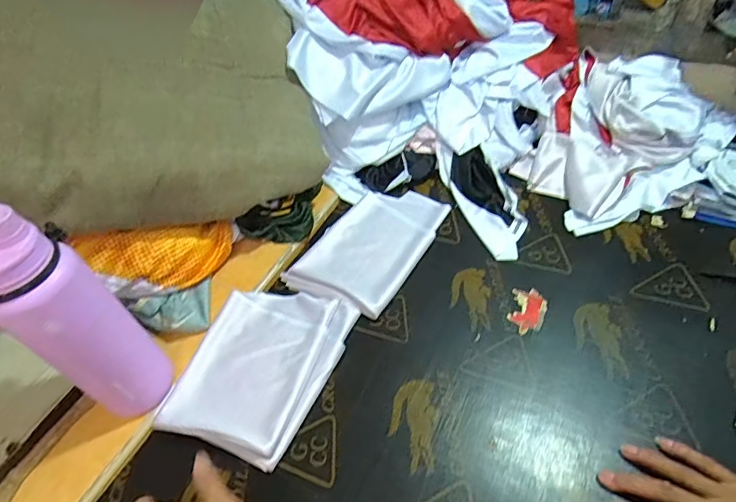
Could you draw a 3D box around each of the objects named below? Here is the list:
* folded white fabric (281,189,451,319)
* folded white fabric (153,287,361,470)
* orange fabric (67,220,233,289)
[{"bbox_3d":[0.010,-0.016,0.747,0.166,0.015,0.270,24,55,26],"label":"folded white fabric"},{"bbox_3d":[-0.140,0.145,0.613,0.186,0.020,0.234,12,50,17],"label":"folded white fabric"},{"bbox_3d":[-0.300,0.005,0.666,0.211,0.085,0.064,-4,42,-31],"label":"orange fabric"}]

